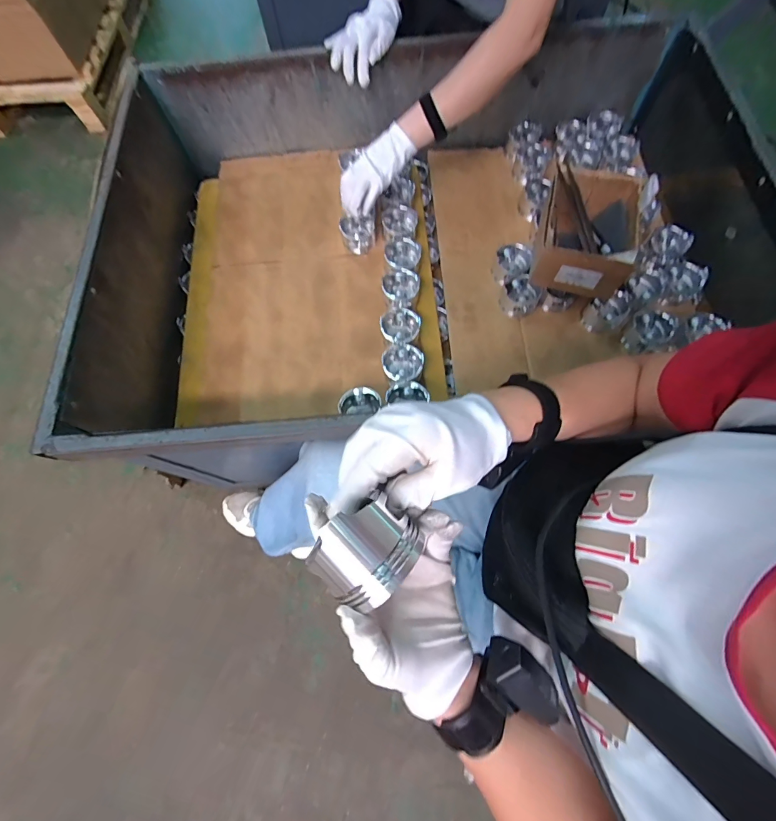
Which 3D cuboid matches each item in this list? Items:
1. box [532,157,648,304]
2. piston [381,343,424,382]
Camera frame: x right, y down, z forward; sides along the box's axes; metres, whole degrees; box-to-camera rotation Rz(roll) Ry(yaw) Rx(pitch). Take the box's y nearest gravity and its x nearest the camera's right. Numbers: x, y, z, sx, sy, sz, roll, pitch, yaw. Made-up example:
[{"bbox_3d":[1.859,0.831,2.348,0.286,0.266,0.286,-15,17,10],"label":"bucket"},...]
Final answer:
[{"bbox_3d":[0.354,-0.320,0.685,0.151,0.093,0.192,14,72,8],"label":"box"},{"bbox_3d":[0.026,-0.081,0.699,0.076,0.044,0.072,10,71,7],"label":"piston"}]

